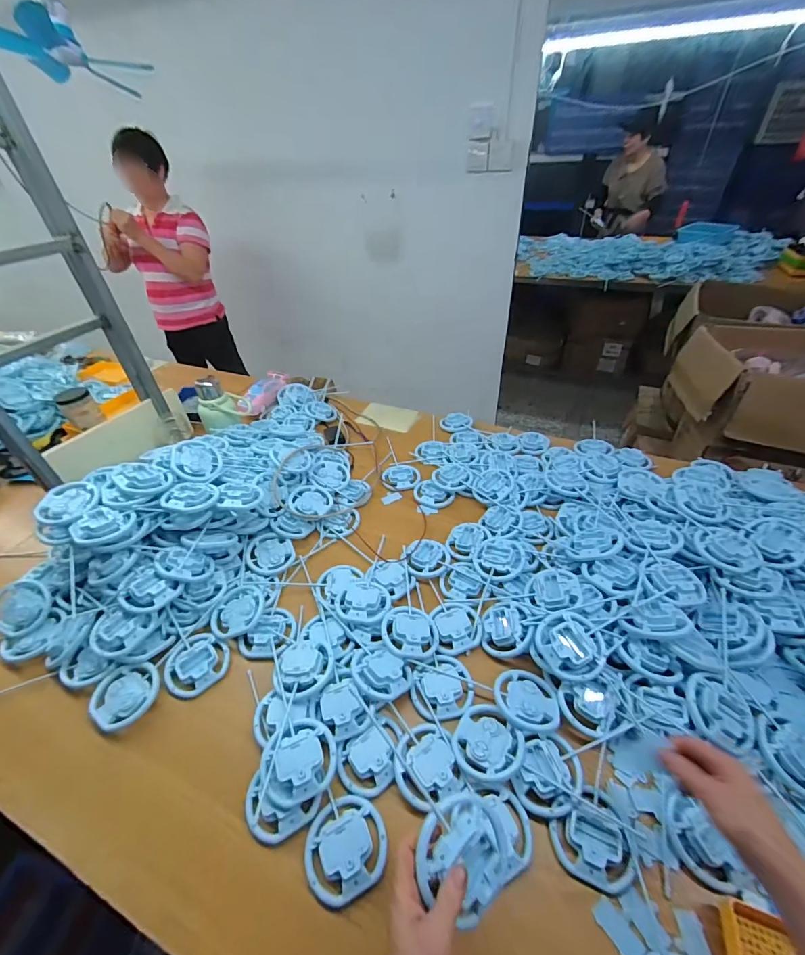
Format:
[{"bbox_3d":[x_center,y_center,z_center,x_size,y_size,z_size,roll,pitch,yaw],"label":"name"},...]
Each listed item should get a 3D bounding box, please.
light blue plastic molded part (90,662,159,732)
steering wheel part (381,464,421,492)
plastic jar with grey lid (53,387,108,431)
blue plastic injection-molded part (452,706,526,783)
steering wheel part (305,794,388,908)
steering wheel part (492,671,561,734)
[{"bbox_3d":[-0.464,0.362,0.656,0.097,0.016,0.098,-18,42,-16],"label":"light blue plastic molded part"},{"bbox_3d":[-0.003,-0.001,1.059,0.103,0.017,0.089,-4,40,-2],"label":"steering wheel part"},{"bbox_3d":[-0.914,-0.199,1.111,0.074,0.096,0.081,30,50,33],"label":"plastic jar with grey lid"},{"bbox_3d":[0.122,0.394,0.577,0.091,0.026,0.098,-2,40,2],"label":"blue plastic injection-molded part"},{"bbox_3d":[-0.075,0.474,0.505,0.103,0.018,0.098,-19,43,-18],"label":"steering wheel part"},{"bbox_3d":[0.197,0.353,0.622,0.097,0.033,0.092,-2,40,2],"label":"steering wheel part"}]

